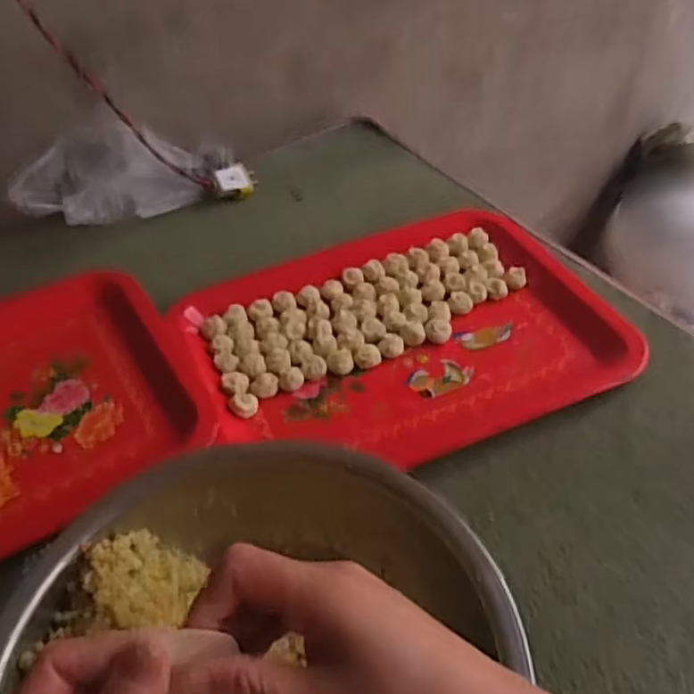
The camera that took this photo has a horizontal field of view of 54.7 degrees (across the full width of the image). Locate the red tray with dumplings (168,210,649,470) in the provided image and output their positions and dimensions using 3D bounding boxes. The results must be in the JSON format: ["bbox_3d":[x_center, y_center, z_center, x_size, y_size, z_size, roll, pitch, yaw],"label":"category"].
[{"bbox_3d":[0.045,-0.015,0.604,0.352,0.028,0.258,-16,45,-14],"label":"red tray with dumplings"}]

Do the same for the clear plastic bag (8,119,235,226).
[{"bbox_3d":[-0.240,-0.196,0.738,0.243,0.088,0.080,-28,49,-24],"label":"clear plastic bag"}]

